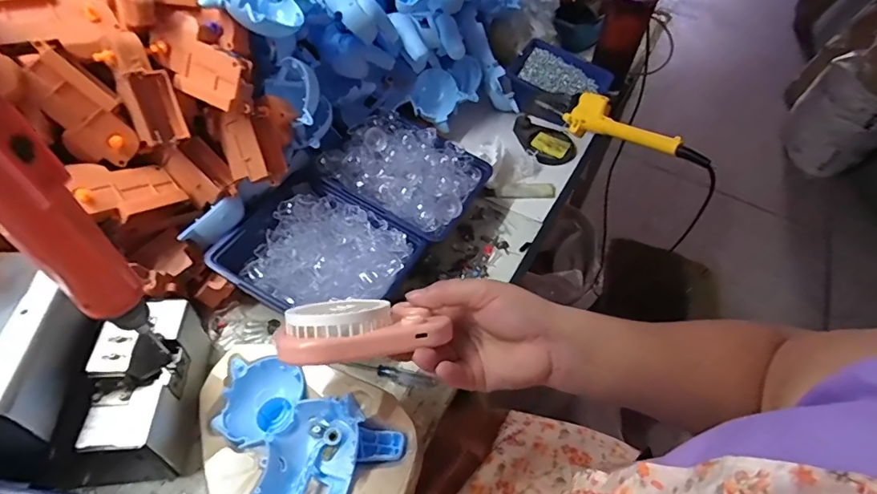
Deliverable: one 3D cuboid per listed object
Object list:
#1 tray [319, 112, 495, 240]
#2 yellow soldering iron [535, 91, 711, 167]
[{"bbox_3d":[-0.032,-0.091,0.530,0.157,0.041,0.142,26,54,15],"label":"tray"},{"bbox_3d":[0.199,-0.141,0.536,0.028,0.043,0.226,-27,42,-23],"label":"yellow soldering iron"}]

